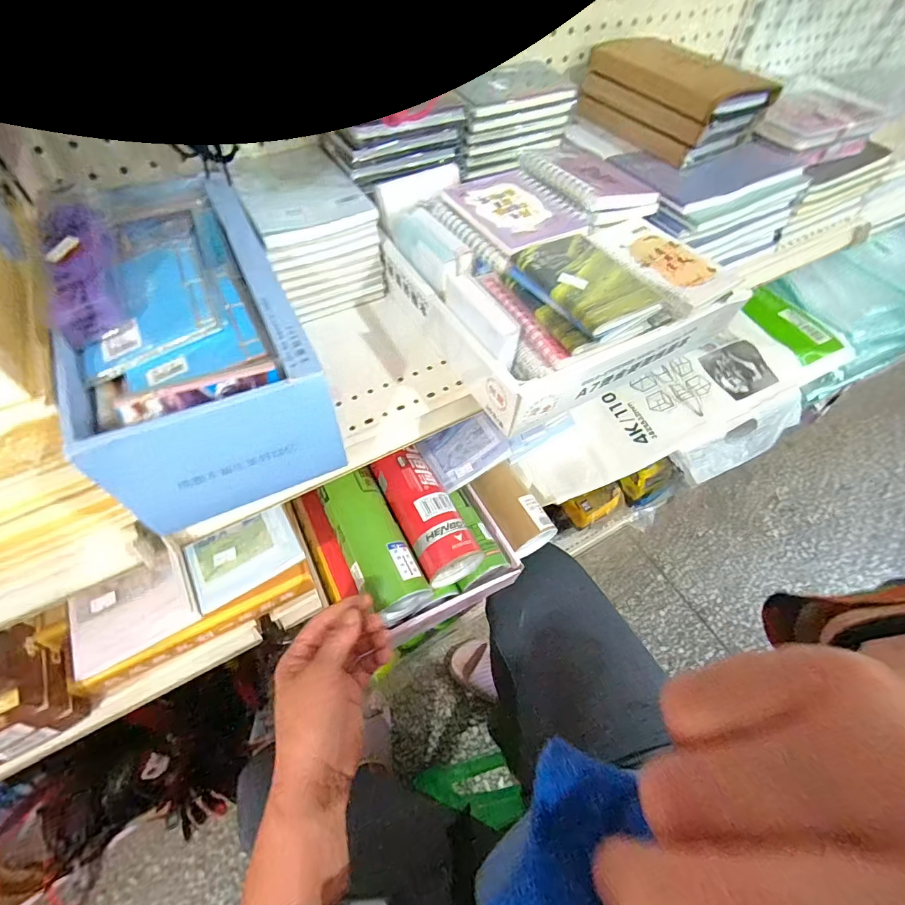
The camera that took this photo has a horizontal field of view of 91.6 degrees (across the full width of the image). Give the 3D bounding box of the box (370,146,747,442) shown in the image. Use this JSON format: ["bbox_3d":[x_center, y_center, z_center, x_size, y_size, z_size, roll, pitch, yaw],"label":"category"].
[{"bbox_3d":[0.095,-0.170,0.408,0.249,0.078,0.242,-26,61,-18],"label":"box"}]

